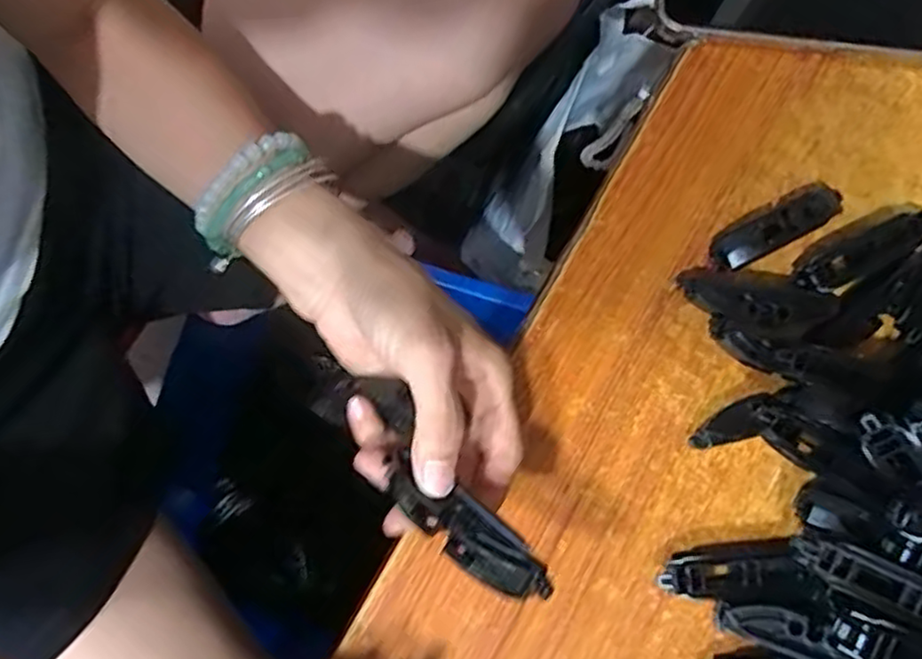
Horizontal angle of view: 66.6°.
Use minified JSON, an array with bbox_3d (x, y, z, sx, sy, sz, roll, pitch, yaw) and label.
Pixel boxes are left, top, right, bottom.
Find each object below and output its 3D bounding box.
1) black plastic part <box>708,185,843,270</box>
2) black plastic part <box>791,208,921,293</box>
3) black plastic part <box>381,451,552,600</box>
[{"bbox_3d":[0.165,-0.056,0.363,0.079,0.017,0.023,-27,83,-11],"label":"black plastic part"},{"bbox_3d":[0.208,-0.042,0.366,0.081,0.015,0.026,-26,83,-11],"label":"black plastic part"},{"bbox_3d":[0.000,0.074,0.263,0.075,0.010,0.021,33,77,22],"label":"black plastic part"}]

